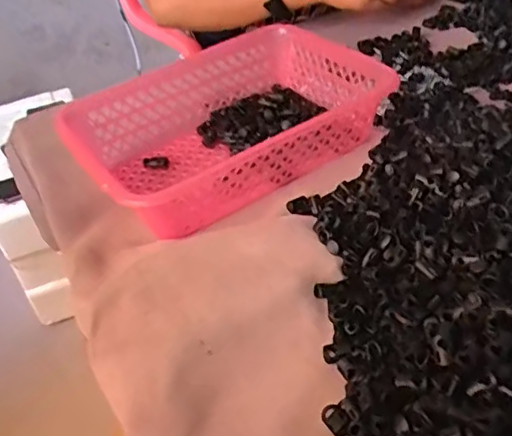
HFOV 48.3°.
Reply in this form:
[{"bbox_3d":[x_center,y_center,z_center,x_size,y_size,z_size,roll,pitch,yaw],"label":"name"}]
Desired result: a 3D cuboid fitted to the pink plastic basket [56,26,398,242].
[{"bbox_3d":[-0.029,-0.097,0.582,0.283,0.073,0.203,-31,47,-24],"label":"pink plastic basket"}]

